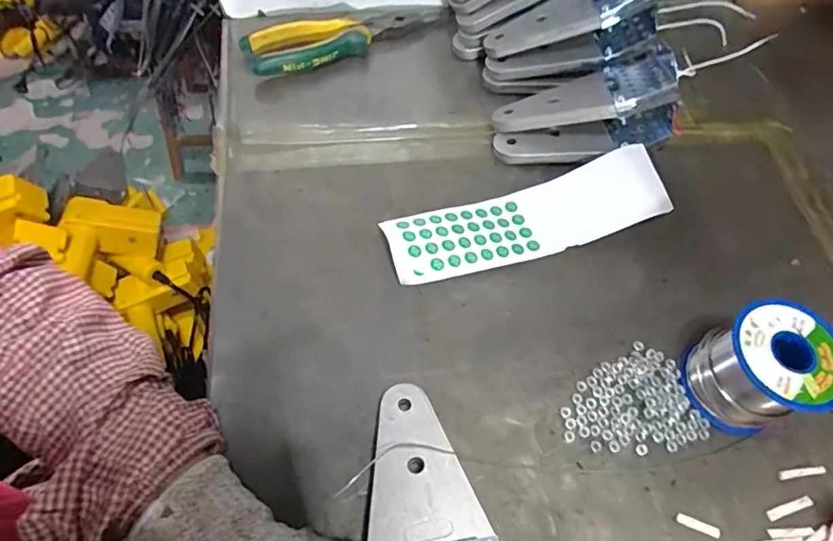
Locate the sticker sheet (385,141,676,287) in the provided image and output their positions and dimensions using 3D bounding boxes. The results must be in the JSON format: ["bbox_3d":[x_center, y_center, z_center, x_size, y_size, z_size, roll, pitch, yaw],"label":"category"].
[{"bbox_3d":[0.084,-0.039,0.387,0.213,0.025,0.061,-16,63,-13],"label":"sticker sheet"}]

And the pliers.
[{"bbox_3d":[-0.063,-0.222,0.486,0.191,0.028,0.051,-21,65,-15],"label":"pliers"}]

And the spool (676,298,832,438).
[{"bbox_3d":[0.212,0.061,0.319,0.061,0.063,0.063,2,61,-3],"label":"spool"}]

